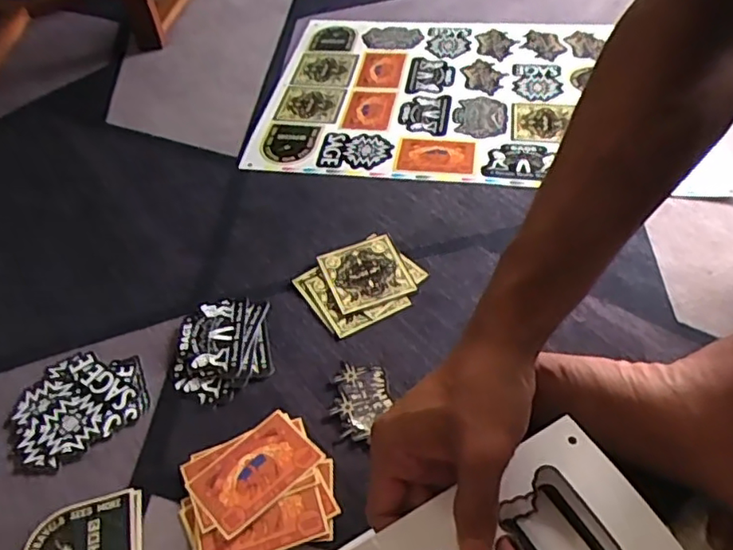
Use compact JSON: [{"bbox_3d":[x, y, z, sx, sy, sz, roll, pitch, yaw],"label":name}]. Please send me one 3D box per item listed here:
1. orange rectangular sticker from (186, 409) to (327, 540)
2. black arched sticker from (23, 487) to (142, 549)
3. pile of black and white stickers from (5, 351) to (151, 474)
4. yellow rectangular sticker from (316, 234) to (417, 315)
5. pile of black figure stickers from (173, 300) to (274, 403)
[{"bbox_3d":[-0.075,0.131,0.402,0.079,0.006,0.053,-37,56,-24],"label":"orange rectangular sticker"},{"bbox_3d":[-0.179,0.172,0.378,0.070,0.004,0.062,-11,47,-11],"label":"black arched sticker"},{"bbox_3d":[-0.219,0.095,0.449,0.097,0.005,0.084,-33,54,-22],"label":"pile of black and white stickers"},{"bbox_3d":[0.000,-0.002,0.514,0.067,0.004,0.067,-19,56,-12],"label":"yellow rectangular sticker"},{"bbox_3d":[-0.114,0.057,0.471,0.074,0.005,0.089,-8,53,-4],"label":"pile of black figure stickers"}]

